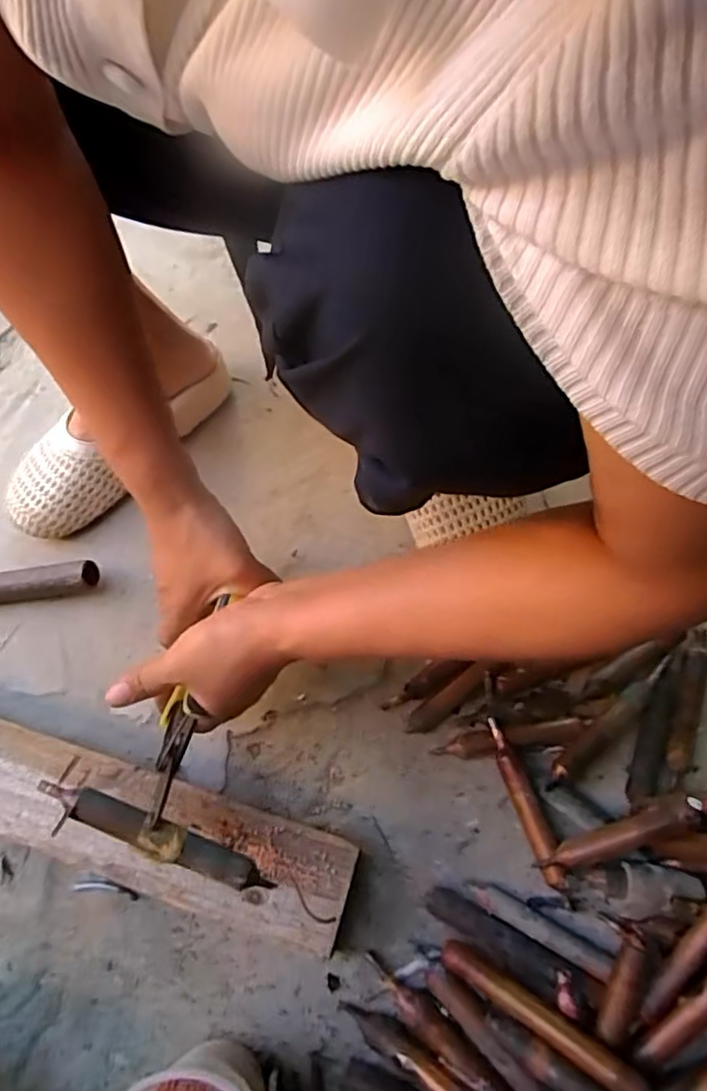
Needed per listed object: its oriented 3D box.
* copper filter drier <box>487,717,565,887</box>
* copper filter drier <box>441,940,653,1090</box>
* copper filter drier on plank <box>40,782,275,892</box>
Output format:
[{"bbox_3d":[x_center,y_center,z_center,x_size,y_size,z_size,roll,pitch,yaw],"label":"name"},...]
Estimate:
[{"bbox_3d":[0.124,0.185,0.455,0.015,0.015,0.118,-20,64,-5],"label":"copper filter drier"},{"bbox_3d":[0.120,0.298,0.393,0.139,0.017,0.019,22,65,30],"label":"copper filter drier"},{"bbox_3d":[-0.117,0.172,0.368,0.138,0.013,0.022,27,66,-8],"label":"copper filter drier on plank"}]

